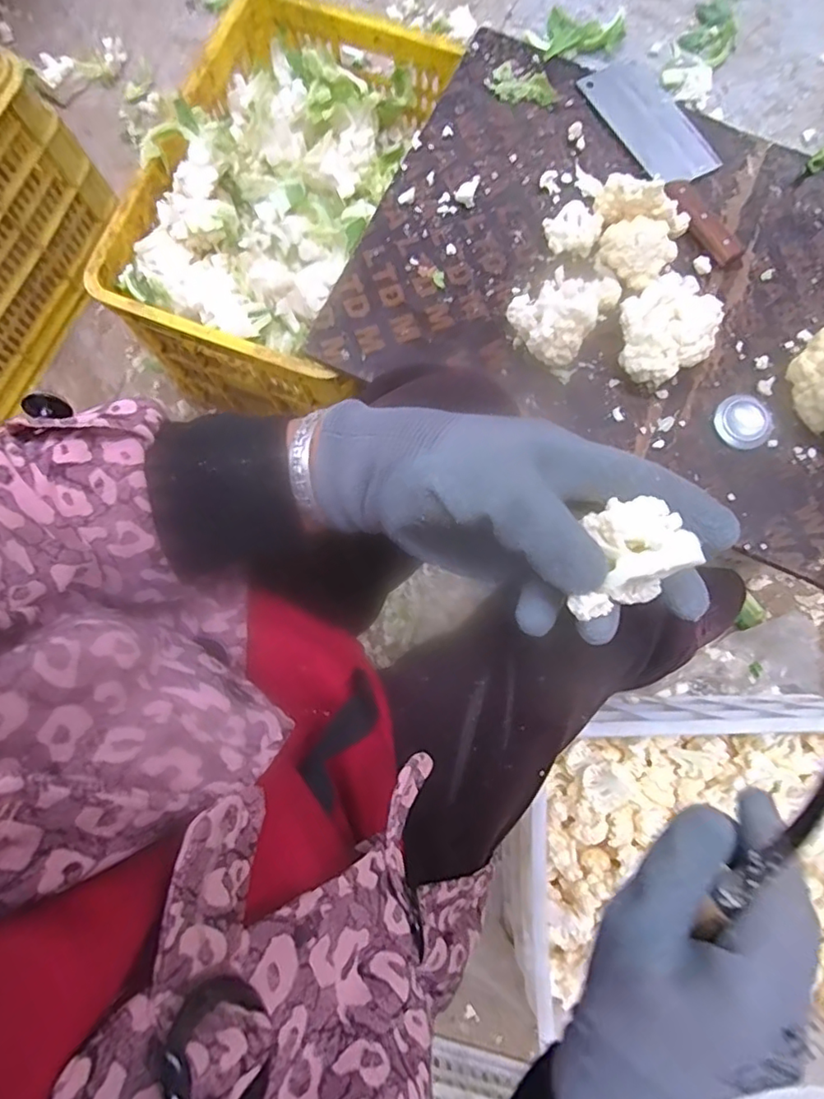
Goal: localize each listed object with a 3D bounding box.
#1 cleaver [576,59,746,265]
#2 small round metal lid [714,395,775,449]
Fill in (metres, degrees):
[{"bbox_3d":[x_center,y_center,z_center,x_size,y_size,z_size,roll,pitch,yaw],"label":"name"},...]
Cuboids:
[{"bbox_3d":[0.327,-0.493,0.720,0.106,0.033,0.312,-25,80,-5],"label":"cleaver"},{"bbox_3d":[0.383,-0.148,0.665,0.063,0.018,0.061,0,79,0],"label":"small round metal lid"}]

